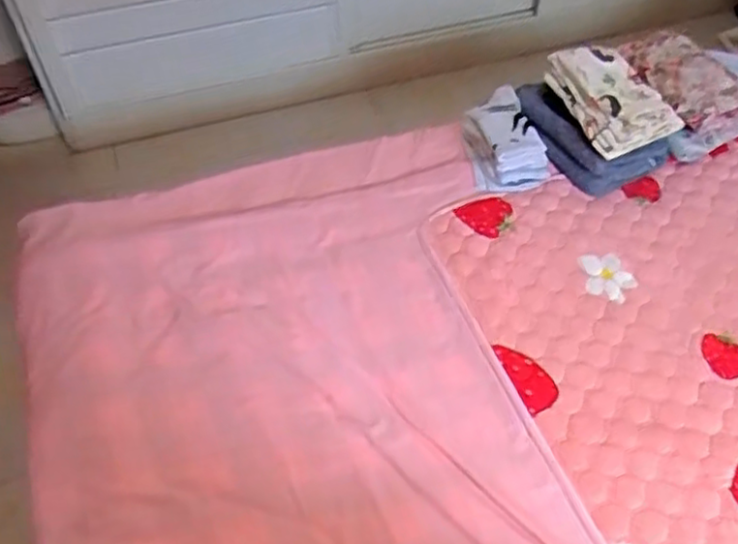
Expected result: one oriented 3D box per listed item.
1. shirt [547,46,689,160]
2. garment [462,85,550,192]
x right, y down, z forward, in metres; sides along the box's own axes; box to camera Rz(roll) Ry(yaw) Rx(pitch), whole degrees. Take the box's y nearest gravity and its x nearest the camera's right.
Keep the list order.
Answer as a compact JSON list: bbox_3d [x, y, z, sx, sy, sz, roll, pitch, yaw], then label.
[{"bbox_3d":[0.411,-0.295,1.166,0.159,0.079,0.198,-17,53,-14],"label":"shirt"},{"bbox_3d":[0.231,-0.226,1.199,0.120,0.078,0.183,-6,51,-5],"label":"garment"}]

